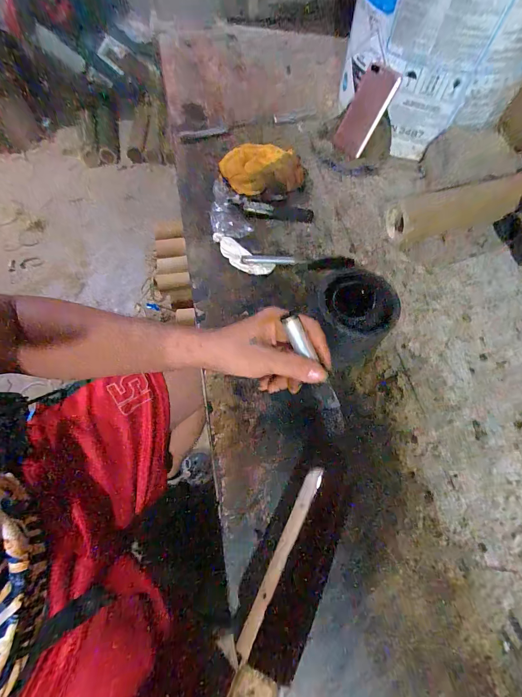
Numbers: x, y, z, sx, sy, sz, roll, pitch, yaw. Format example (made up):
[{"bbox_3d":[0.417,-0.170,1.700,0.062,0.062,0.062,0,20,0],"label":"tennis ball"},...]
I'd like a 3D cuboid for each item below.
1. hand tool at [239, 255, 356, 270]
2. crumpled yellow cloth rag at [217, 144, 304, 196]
[{"bbox_3d":[0.061,-0.144,0.524,0.180,0.014,0.026,6,63,-1],"label":"hand tool"},{"bbox_3d":[0.003,-0.349,0.612,0.153,0.029,0.134,-9,64,-8],"label":"crumpled yellow cloth rag"}]

